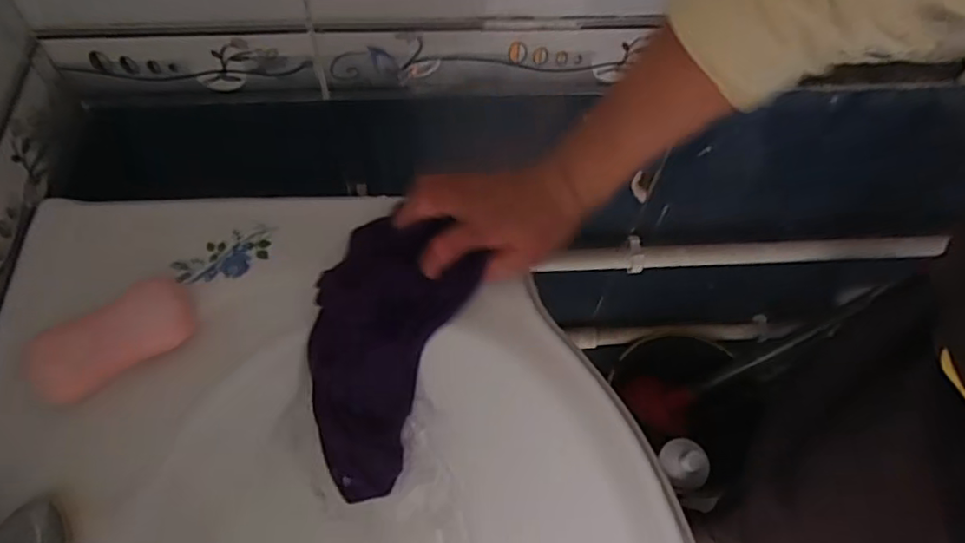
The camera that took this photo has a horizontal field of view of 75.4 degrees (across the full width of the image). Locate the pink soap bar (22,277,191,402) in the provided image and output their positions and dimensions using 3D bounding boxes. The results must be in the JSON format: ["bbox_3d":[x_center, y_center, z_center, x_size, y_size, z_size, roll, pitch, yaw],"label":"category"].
[{"bbox_3d":[-0.233,0.043,0.397,0.091,0.033,0.049,-34,67,-20],"label":"pink soap bar"}]

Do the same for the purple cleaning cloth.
[{"bbox_3d":[-0.072,0.056,0.417,0.089,0.042,0.182,19,93,9],"label":"purple cleaning cloth"}]

